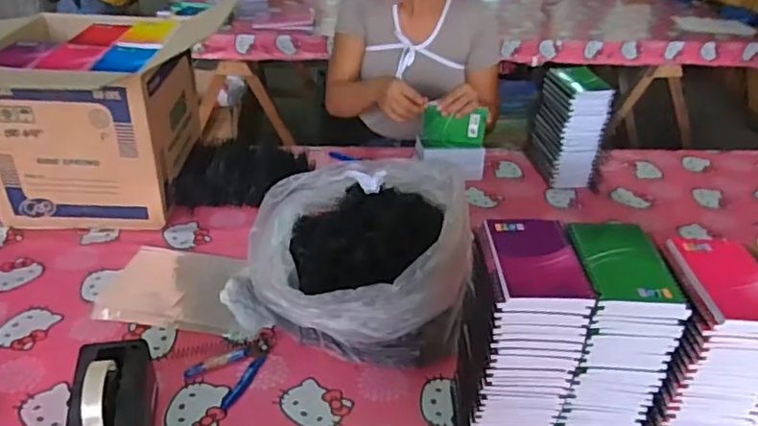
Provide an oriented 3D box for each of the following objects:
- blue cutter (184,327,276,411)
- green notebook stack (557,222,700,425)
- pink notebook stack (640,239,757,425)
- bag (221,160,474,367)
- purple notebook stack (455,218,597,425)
[{"bbox_3d":[-0.182,0.199,0.806,0.078,0.009,0.133,23,37,30],"label":"blue cutter"},{"bbox_3d":[0.249,0.162,0.675,0.105,0.278,0.128,3,32,1],"label":"green notebook stack"},{"bbox_3d":[0.341,0.175,0.660,0.103,0.264,0.130,4,33,0],"label":"pink notebook stack"},{"bbox_3d":[-0.030,0.050,0.893,0.324,0.187,0.290,14,34,19],"label":"bag"},{"bbox_3d":[0.149,0.156,0.657,0.098,0.277,0.128,2,32,-2],"label":"purple notebook stack"}]

